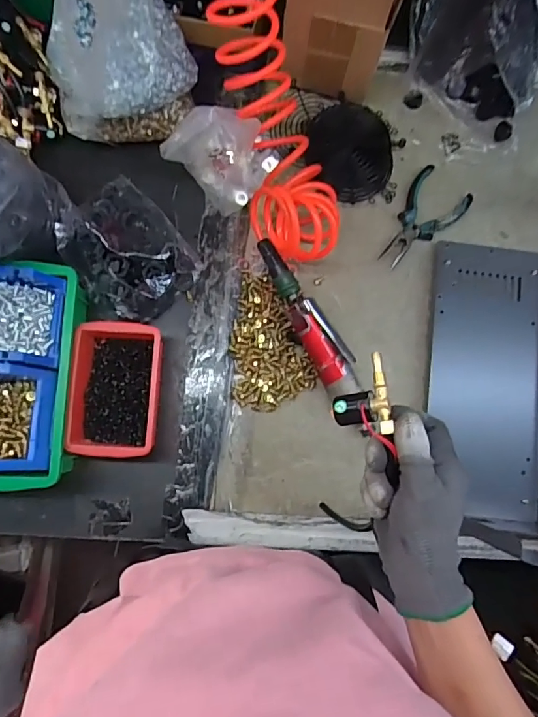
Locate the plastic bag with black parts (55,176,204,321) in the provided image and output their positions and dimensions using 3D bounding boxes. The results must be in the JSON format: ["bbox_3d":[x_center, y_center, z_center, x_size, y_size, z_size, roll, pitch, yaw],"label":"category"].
[{"bbox_3d":[-0.178,-0.133,0.590,0.136,0.052,0.163,-43,87,-8],"label":"plastic bag with black parts"}]

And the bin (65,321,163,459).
[{"bbox_3d":[-0.178,0.037,0.571,0.098,0.055,0.154,2,82,-4],"label":"bin"}]

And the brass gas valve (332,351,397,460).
[{"bbox_3d":[0.073,0.030,0.375,0.042,0.022,0.068,4,82,-4],"label":"brass gas valve"}]

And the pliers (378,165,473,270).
[{"bbox_3d":[0.207,-0.191,0.649,0.080,0.018,0.154,40,82,2],"label":"pliers"}]

